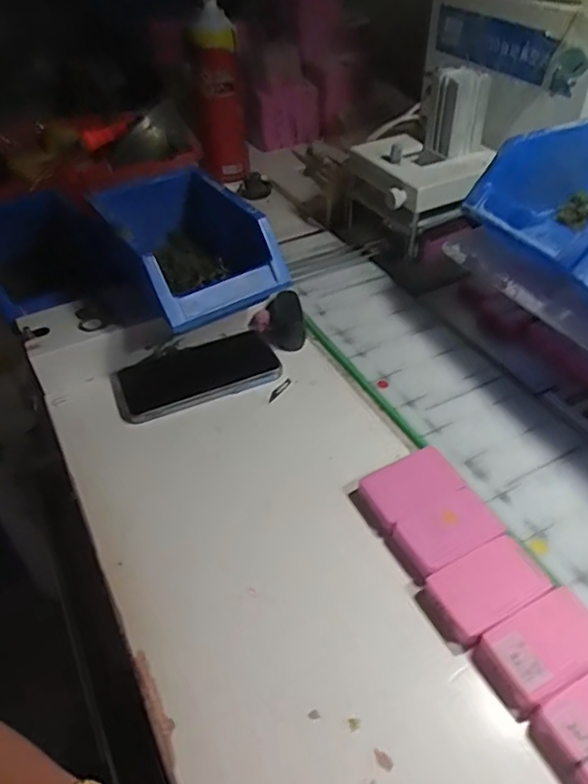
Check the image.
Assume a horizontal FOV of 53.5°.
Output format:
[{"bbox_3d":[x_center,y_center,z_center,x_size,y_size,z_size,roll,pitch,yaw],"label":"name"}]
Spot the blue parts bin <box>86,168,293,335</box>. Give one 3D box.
[{"bbox_3d":[-0.101,-0.145,0.565,0.127,0.068,0.196,-23,47,-20],"label":"blue parts bin"}]

